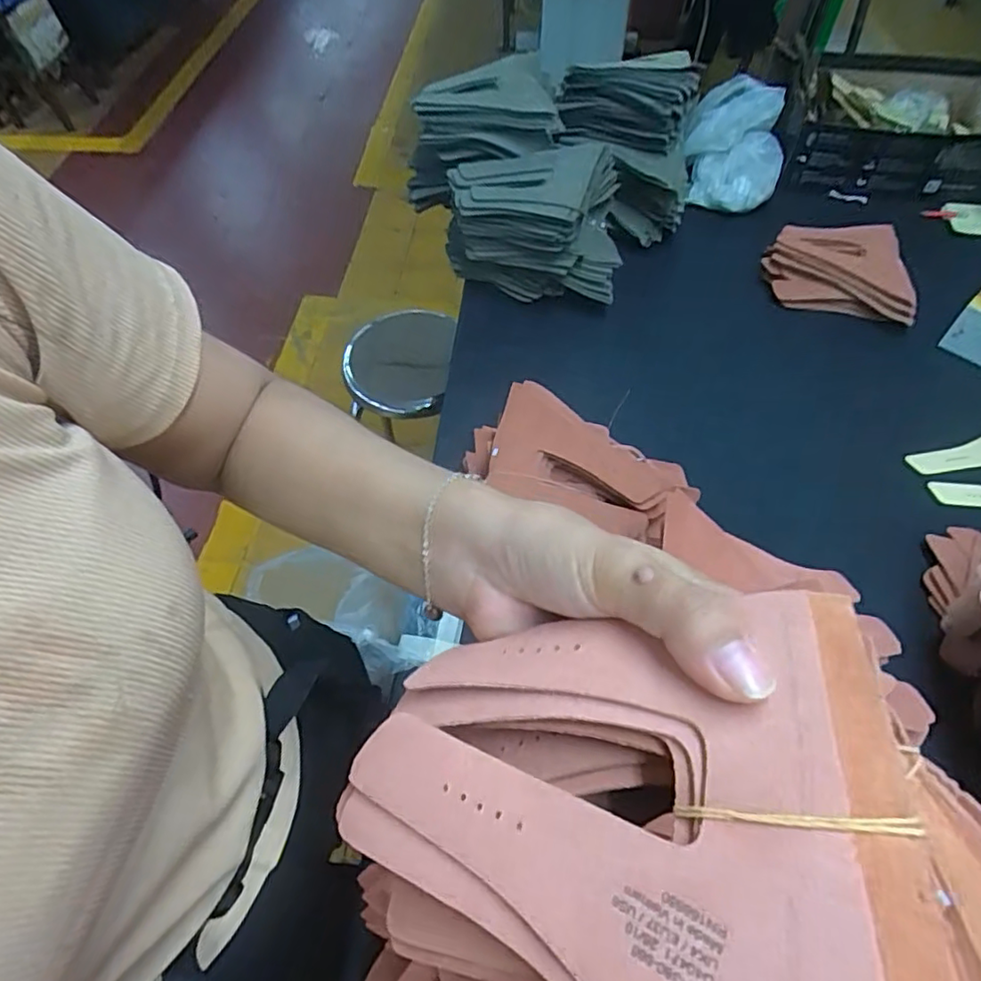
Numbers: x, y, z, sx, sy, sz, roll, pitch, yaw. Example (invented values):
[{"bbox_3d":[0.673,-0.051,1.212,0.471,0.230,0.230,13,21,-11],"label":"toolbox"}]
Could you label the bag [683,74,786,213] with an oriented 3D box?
[{"bbox_3d":[0.382,-0.533,0.938,0.147,0.144,0.144,15,58,11],"label":"bag"}]

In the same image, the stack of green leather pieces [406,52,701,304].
[{"bbox_3d":[0.087,-0.475,0.881,0.370,0.186,0.356,31,63,20],"label":"stack of green leather pieces"}]

